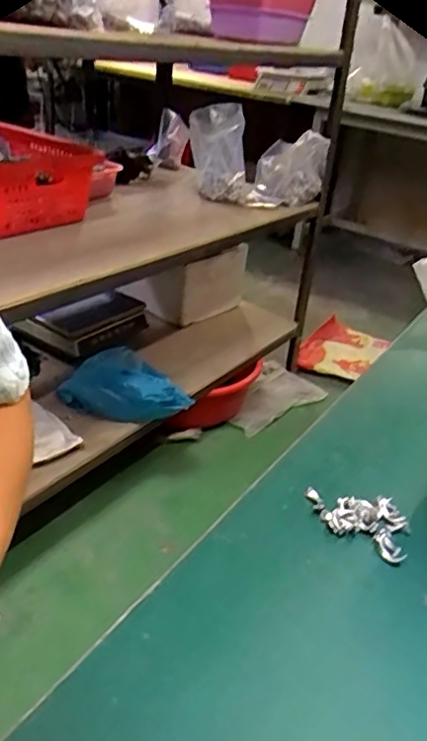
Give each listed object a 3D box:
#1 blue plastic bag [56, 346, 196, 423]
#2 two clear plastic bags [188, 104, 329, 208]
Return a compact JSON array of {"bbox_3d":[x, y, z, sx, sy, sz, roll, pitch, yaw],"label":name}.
[{"bbox_3d":[-0.191,0.043,1.313,0.263,0.079,0.160,18,32,19],"label":"blue plastic bag"},{"bbox_3d":[0.123,-0.606,1.666,0.379,0.216,0.246,11,30,7],"label":"two clear plastic bags"}]

